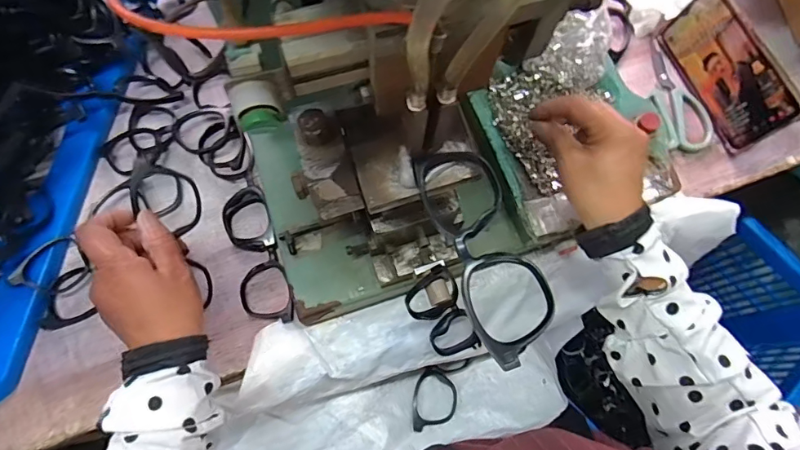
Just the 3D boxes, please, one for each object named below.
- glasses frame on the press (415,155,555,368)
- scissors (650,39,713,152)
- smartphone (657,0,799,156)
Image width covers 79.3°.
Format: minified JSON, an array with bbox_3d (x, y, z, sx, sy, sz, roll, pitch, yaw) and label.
[{"bbox_3d":[0.050,0.013,0.284,0.047,0.020,0.134,-17,74,-6],"label":"glasses frame on the press"},{"bbox_3d":[0.309,-0.146,0.538,0.056,0.013,0.138,-4,73,-2],"label":"scissors"},{"bbox_3d":[0.343,-0.165,0.508,0.013,0.079,0.166,-17,74,-22],"label":"smartphone"}]

